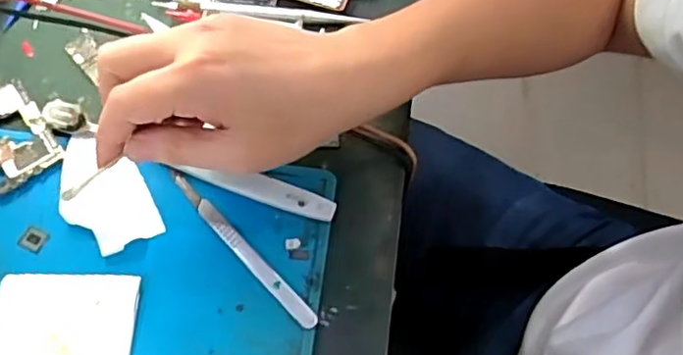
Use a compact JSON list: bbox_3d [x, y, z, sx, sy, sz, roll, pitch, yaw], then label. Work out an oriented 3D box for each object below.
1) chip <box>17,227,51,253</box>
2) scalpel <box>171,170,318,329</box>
[{"bbox_3d":[-0.174,0.034,0.360,0.014,0.004,0.013,23,66,9],"label":"chip"},{"bbox_3d":[-0.057,0.039,0.359,0.010,0.004,0.121,-41,72,-19],"label":"scalpel"}]

